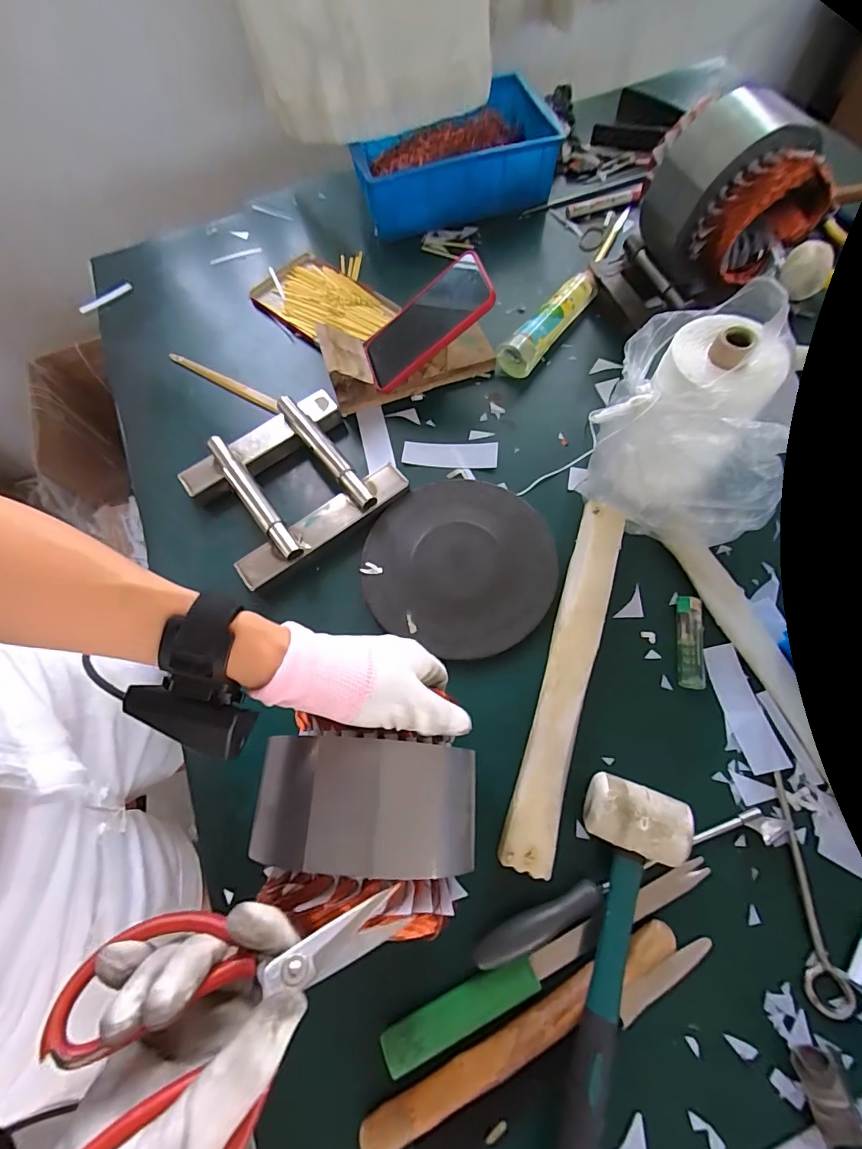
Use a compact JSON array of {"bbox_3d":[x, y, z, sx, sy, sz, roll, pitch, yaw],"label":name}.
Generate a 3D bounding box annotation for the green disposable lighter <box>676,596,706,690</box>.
[{"bbox_3d":[0.242,0.062,0.431,0.022,0.010,0.085,8,67,6],"label":"green disposable lighter"}]

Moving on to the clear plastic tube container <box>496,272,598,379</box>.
[{"bbox_3d":[0.159,-0.323,0.591,0.047,0.040,0.190,39,73,17],"label":"clear plastic tube container"}]

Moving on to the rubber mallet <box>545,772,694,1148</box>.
[{"bbox_3d":[0.123,0.294,0.315,0.074,0.044,0.288,13,67,8],"label":"rubber mallet"}]

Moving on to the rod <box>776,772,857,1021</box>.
[{"bbox_3d":[0.282,0.235,0.349,0.027,0.007,0.153,1,66,3],"label":"rod"}]

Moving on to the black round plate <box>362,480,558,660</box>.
[{"bbox_3d":[0.031,-0.013,0.476,0.187,0.011,0.188,-1,66,2],"label":"black round plate"}]

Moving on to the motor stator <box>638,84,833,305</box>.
[{"bbox_3d":[0.329,-0.423,0.519,0.149,0.139,0.149,-23,67,-8],"label":"motor stator"}]

